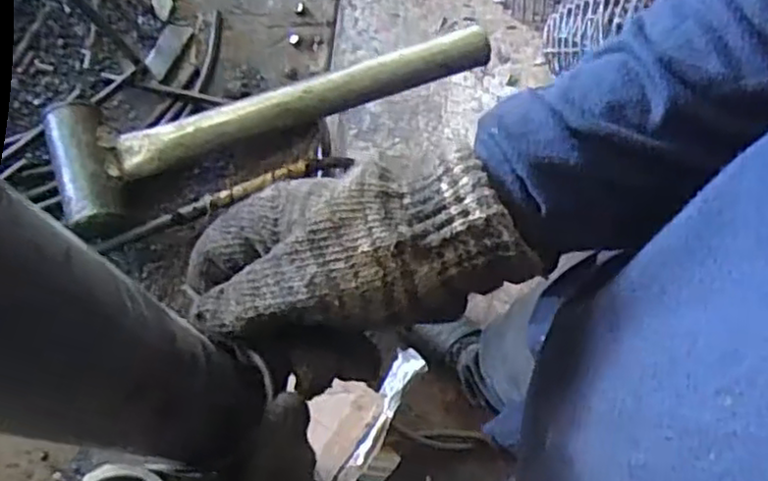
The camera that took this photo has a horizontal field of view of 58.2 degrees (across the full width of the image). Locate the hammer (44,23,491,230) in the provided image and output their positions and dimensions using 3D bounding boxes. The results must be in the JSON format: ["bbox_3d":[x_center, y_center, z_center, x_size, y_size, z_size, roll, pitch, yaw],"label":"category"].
[{"bbox_3d":[-0.061,-0.078,0.382,0.238,0.028,0.067,-24,72,-10],"label":"hammer"}]

